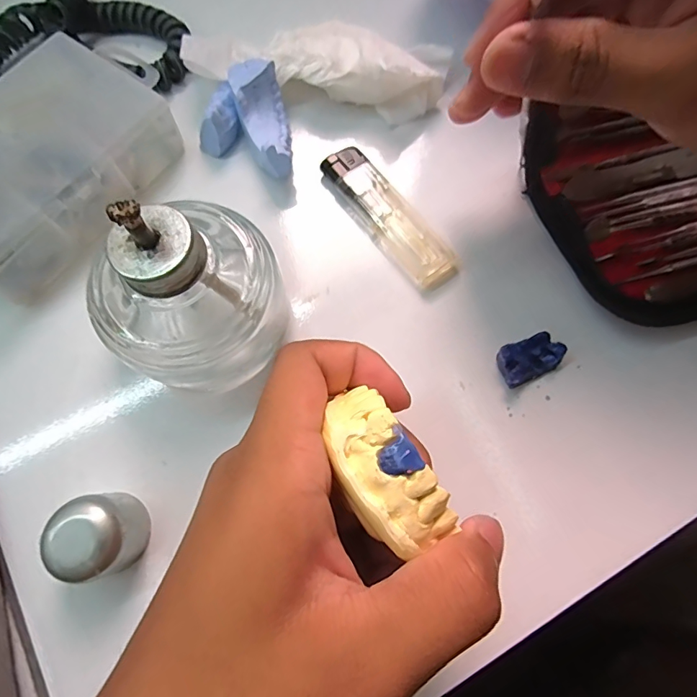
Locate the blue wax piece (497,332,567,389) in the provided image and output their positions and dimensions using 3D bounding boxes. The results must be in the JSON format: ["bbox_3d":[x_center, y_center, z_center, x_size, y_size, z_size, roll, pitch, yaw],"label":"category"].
[{"bbox_3d":[0.081,0.005,0.202,0.031,0.012,0.017,-24,75,-8],"label":"blue wax piece"}]

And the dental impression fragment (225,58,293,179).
[{"bbox_3d":[-0.041,-0.111,0.226,0.023,0.024,0.061,-15,74,-5],"label":"dental impression fragment"}]

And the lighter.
[{"bbox_3d":[0.020,-0.066,0.223,0.023,0.009,0.084,-37,77,-11],"label":"lighter"}]

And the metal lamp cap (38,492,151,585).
[{"bbox_3d":[-0.094,0.071,0.171,0.030,0.028,0.028,0,74,-1],"label":"metal lamp cap"}]

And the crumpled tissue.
[{"bbox_3d":[-0.016,-0.151,0.235,0.129,0.028,0.043,5,74,1],"label":"crumpled tissue"}]

